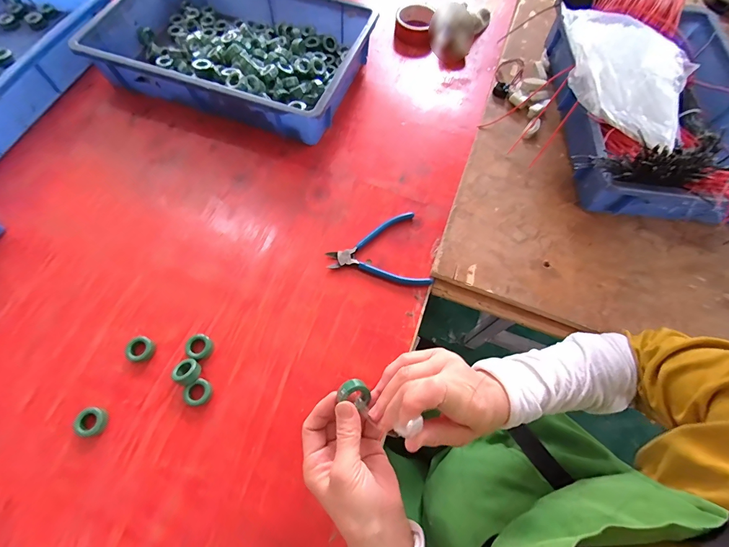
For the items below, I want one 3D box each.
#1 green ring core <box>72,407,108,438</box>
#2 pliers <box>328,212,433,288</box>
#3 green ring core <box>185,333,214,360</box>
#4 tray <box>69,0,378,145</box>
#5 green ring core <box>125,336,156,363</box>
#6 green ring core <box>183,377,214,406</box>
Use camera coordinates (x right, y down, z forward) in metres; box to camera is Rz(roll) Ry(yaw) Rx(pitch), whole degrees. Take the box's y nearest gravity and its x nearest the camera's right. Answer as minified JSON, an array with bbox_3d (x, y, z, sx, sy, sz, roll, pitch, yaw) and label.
[{"bbox_3d":[-0.314,0.170,0.398,0.032,0.014,0.030,0,66,-1],"label":"green ring core"},{"bbox_3d":[0.018,-0.028,0.500,0.137,0.011,0.116,-11,66,-6],"label":"pliers"},{"bbox_3d":[-0.206,0.092,0.437,0.031,0.013,0.029,0,66,-1],"label":"green ring core"},{"bbox_3d":[-0.229,-0.405,0.629,0.437,0.081,0.288,17,67,7],"label":"tray"},{"bbox_3d":[-0.278,0.095,0.432,0.029,0.014,0.031,0,66,-1],"label":"green ring core"},{"bbox_3d":[-0.198,0.142,0.415,0.028,0.013,0.030,0,66,-1],"label":"green ring core"}]

